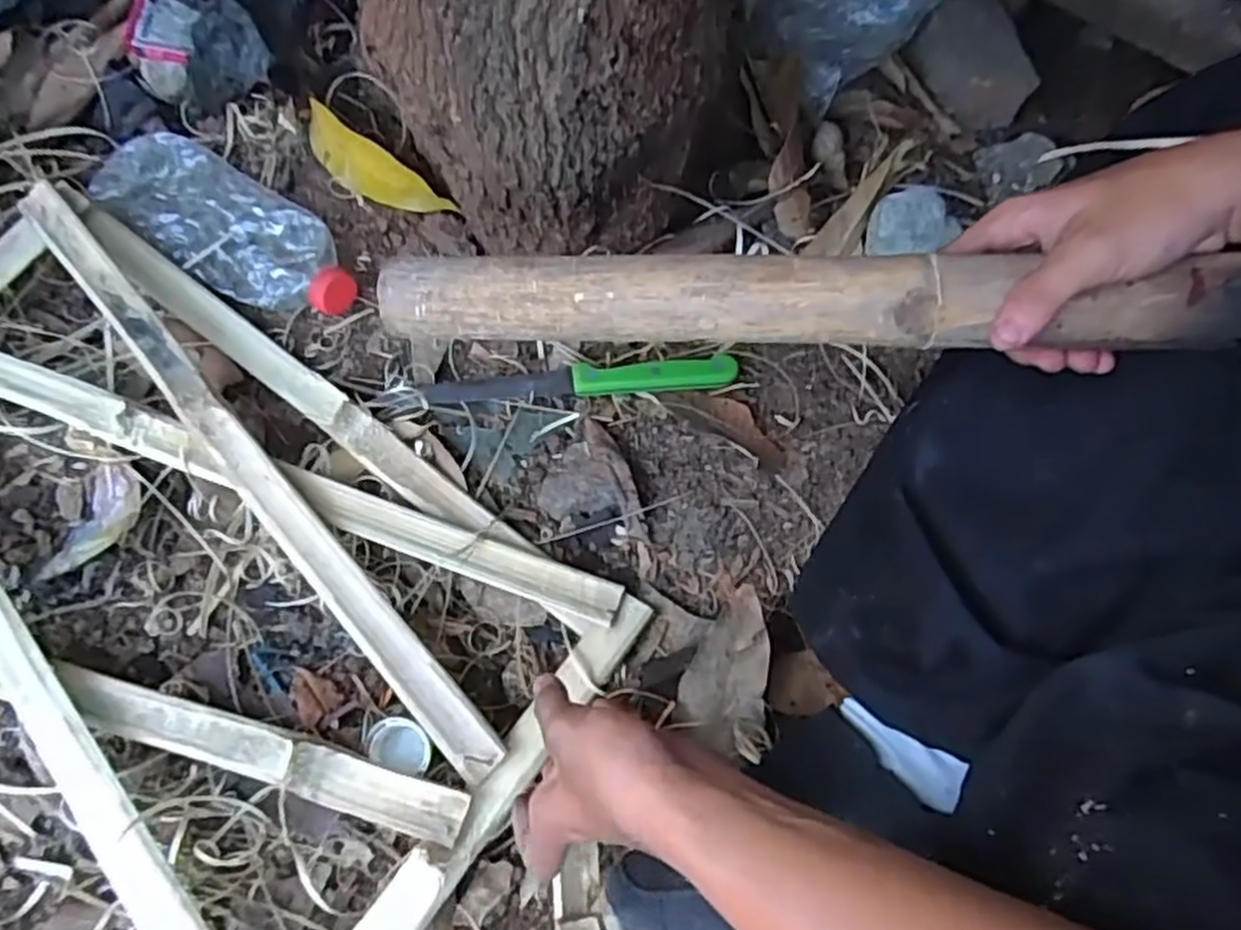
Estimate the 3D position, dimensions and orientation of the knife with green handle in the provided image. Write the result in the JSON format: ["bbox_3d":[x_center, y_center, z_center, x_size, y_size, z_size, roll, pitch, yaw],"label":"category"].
[{"bbox_3d":[-0.040,-0.059,0.555,0.245,0.017,0.022,-6,66,-3],"label":"knife with green handle"}]

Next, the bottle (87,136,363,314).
[{"bbox_3d":[-0.291,-0.178,0.583,0.238,0.029,0.084,32,69,13],"label":"bottle"}]

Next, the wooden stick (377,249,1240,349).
[{"bbox_3d":[0.082,-0.082,0.387,0.415,0.028,0.036,3,65,10],"label":"wooden stick"}]

